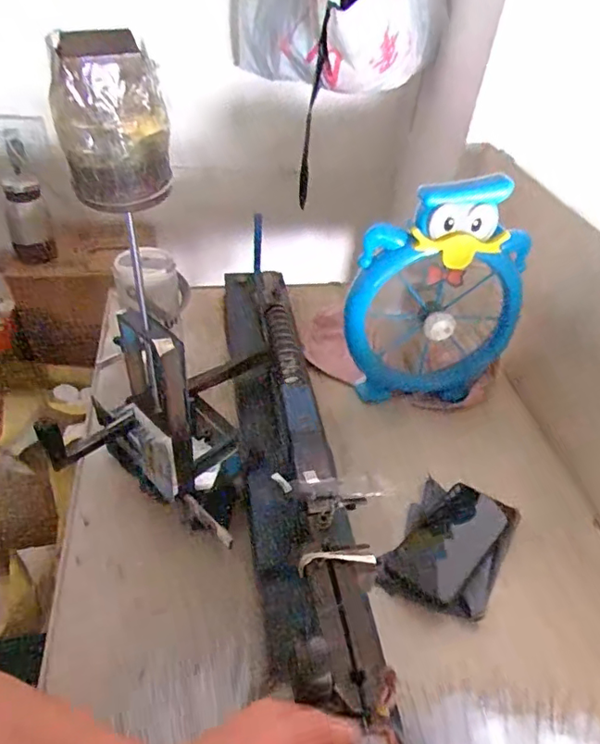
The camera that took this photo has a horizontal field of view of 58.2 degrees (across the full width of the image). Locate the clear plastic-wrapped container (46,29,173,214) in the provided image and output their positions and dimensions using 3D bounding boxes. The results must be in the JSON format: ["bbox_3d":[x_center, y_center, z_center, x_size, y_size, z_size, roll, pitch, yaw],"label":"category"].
[{"bbox_3d":[-0.107,-0.142,0.311,0.059,0.085,0.056,-6,43,-14],"label":"clear plastic-wrapped container"}]

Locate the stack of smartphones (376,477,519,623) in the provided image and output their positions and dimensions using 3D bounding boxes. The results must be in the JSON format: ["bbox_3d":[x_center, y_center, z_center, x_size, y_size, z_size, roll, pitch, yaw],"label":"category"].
[{"bbox_3d":[0.168,0.185,0.592,0.111,0.023,0.158,26,45,21],"label":"stack of smartphones"}]

